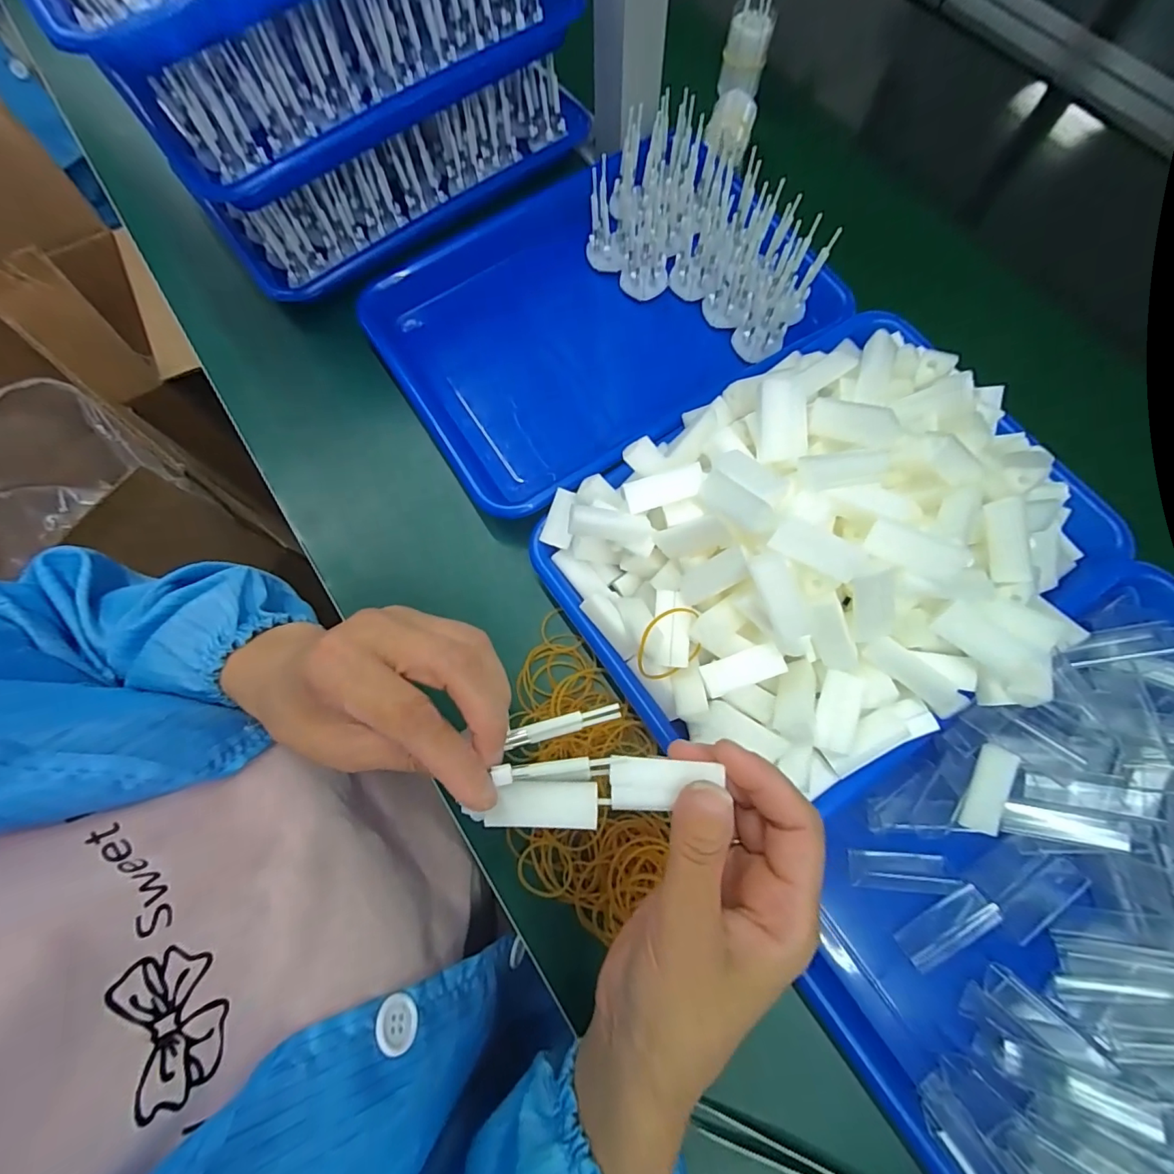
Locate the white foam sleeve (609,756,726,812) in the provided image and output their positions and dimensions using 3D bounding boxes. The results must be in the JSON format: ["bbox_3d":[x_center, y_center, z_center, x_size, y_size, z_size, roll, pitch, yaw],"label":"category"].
[{"bbox_3d":[0.031,0.079,0.202,0.043,0.009,0.020,1,72,2],"label":"white foam sleeve"}]

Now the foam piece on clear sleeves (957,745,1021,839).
[{"bbox_3d":[0.219,0.111,0.275,0.020,0.004,0.046,19,88,7],"label":"foam piece on clear sleeves"}]

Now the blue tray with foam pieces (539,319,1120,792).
[{"bbox_3d":[0.142,-0.023,0.303,0.288,0.090,0.236,-28,74,-7],"label":"blue tray with foam pieces"}]

